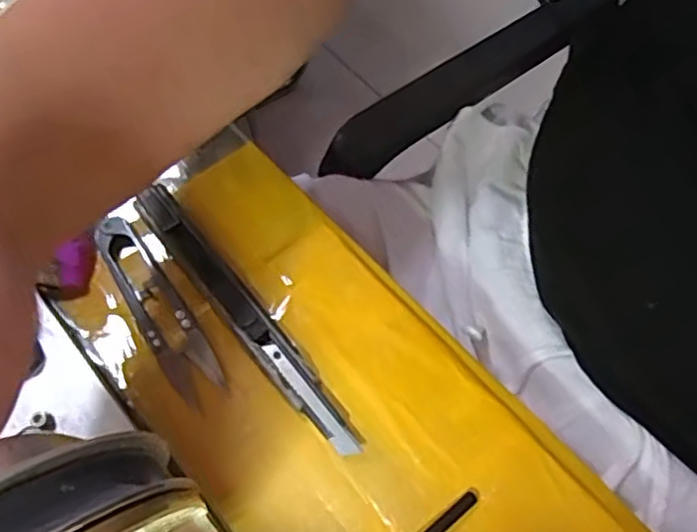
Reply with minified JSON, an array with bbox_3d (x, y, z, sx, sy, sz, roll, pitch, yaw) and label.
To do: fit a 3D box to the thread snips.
[{"bbox_3d":[-0.088,0.019,0.305,0.023,0.005,0.092,-31,73,-12],"label":"thread snips"}]

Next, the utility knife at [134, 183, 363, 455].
[{"bbox_3d":[-0.048,0.021,0.299,0.017,0.011,0.156,-37,74,-14],"label":"utility knife"}]

